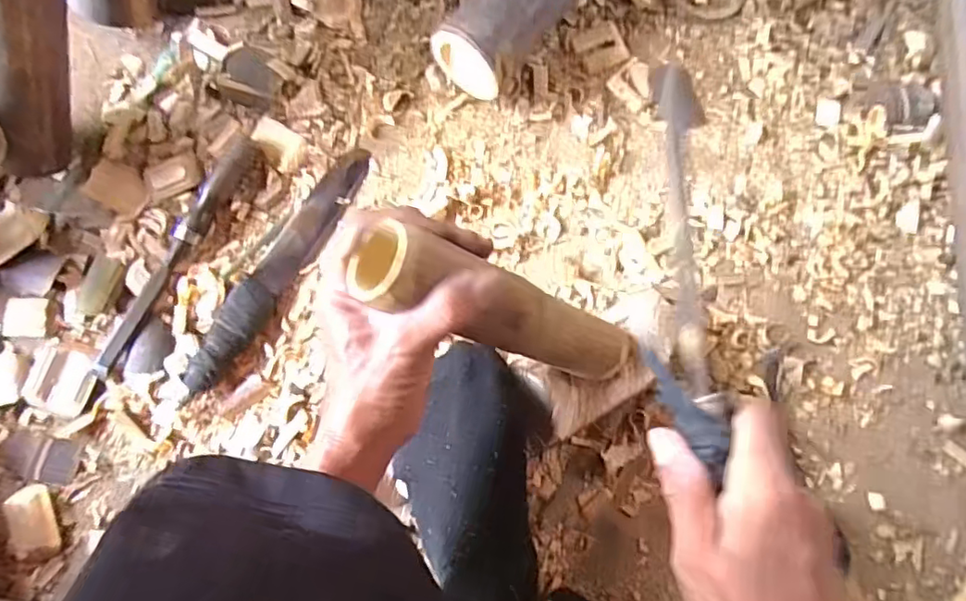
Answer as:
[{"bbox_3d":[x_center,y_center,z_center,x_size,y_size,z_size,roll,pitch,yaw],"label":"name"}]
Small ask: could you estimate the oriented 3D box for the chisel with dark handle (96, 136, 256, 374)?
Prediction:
[{"bbox_3d":[-0.274,-0.046,0.529,0.024,0.017,0.239,28,81,6],"label":"chisel with dark handle"}]

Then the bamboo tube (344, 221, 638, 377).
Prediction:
[{"bbox_3d":[0.026,0.011,0.401,0.234,0.051,0.050,23,77,-40],"label":"bamboo tube"}]

